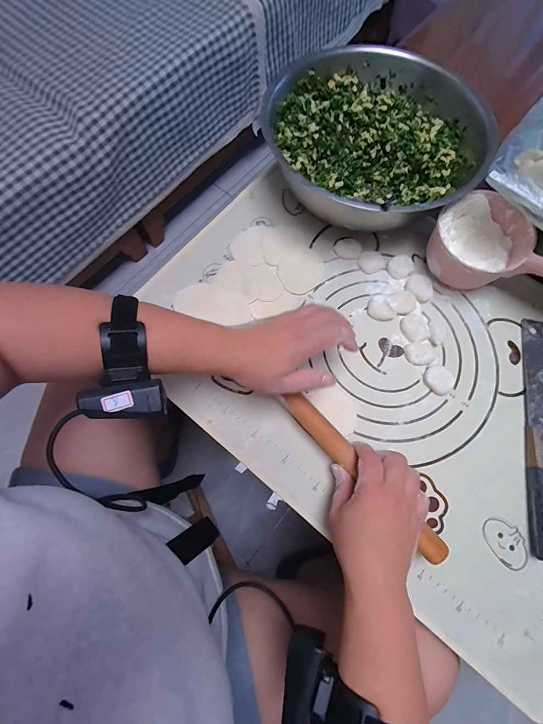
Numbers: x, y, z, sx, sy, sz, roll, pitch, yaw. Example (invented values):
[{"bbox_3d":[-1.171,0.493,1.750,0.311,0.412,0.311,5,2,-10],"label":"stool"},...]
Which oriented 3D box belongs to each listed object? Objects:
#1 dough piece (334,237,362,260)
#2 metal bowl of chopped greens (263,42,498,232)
[{"bbox_3d":[0.113,-0.169,0.479,0.038,0.006,0.036,0,73,0],"label":"dough piece"},{"bbox_3d":[0.161,-0.320,0.473,0.288,0.100,0.295,0,73,0],"label":"metal bowl of chopped greens"}]

